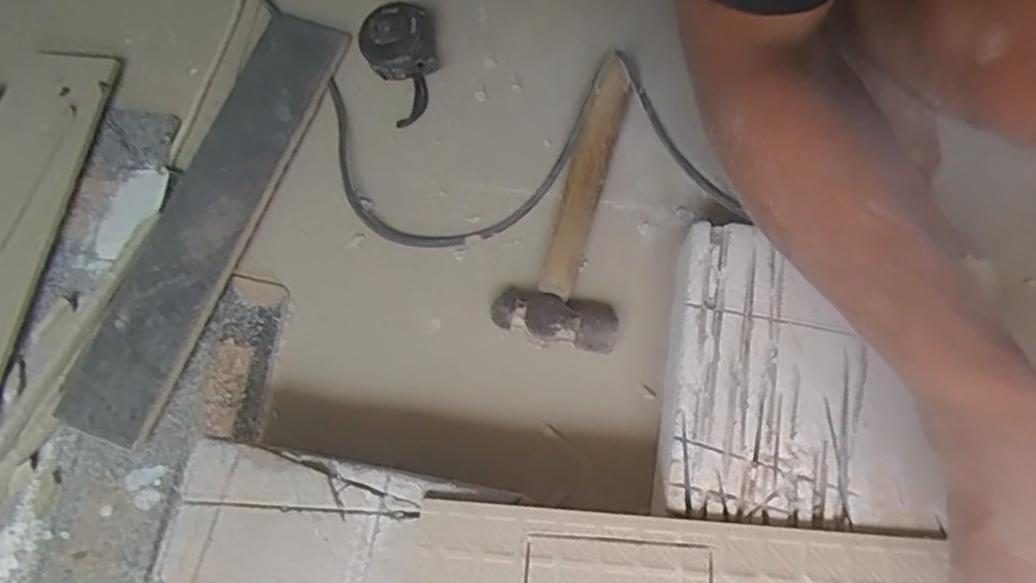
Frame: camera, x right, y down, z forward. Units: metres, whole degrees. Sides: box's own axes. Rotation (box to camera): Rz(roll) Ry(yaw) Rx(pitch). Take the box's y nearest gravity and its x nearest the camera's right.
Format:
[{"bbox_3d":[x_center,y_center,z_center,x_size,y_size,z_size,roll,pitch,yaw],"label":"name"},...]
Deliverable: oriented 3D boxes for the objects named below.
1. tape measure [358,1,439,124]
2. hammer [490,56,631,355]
[{"bbox_3d":[-0.102,-0.205,0.569,0.066,0.034,0.109,-15,74,-3],"label":"tape measure"},{"bbox_3d":[0.060,-0.072,0.528,0.091,0.027,0.242,16,75,8],"label":"hammer"}]

